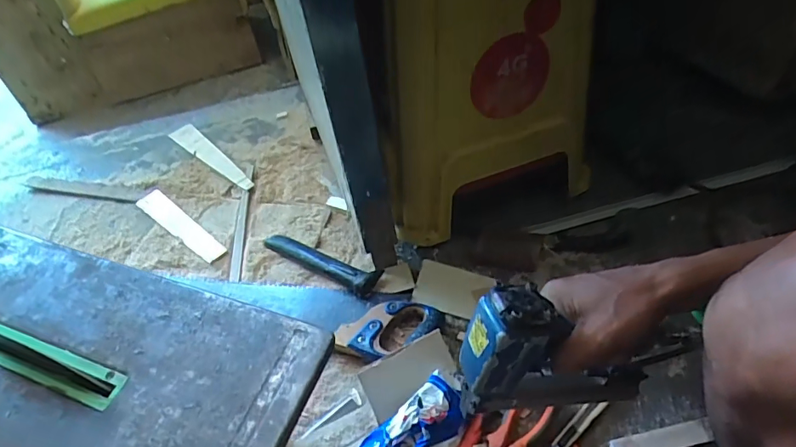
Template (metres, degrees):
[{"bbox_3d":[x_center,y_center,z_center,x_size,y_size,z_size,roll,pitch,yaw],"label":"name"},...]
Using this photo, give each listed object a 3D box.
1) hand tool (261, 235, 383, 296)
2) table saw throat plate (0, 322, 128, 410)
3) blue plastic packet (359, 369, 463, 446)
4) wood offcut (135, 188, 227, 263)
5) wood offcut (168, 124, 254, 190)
[{"bbox_3d":[-0.129,0.056,0.764,0.212,0.022,0.046,20,53,24],"label":"hand tool"},{"bbox_3d":[-0.348,0.120,0.438,0.230,0.004,0.034,13,50,18],"label":"table saw throat plate"},{"bbox_3d":[0.027,0.242,0.567,0.164,0.040,0.067,-33,52,-22],"label":"blue plastic packet"},{"bbox_3d":[-0.391,0.000,0.848,0.245,0.017,0.043,29,57,29],"label":"wood offcut"},{"bbox_3d":[-0.397,-0.140,0.994,0.047,0.013,0.301,-37,54,-25],"label":"wood offcut"}]

